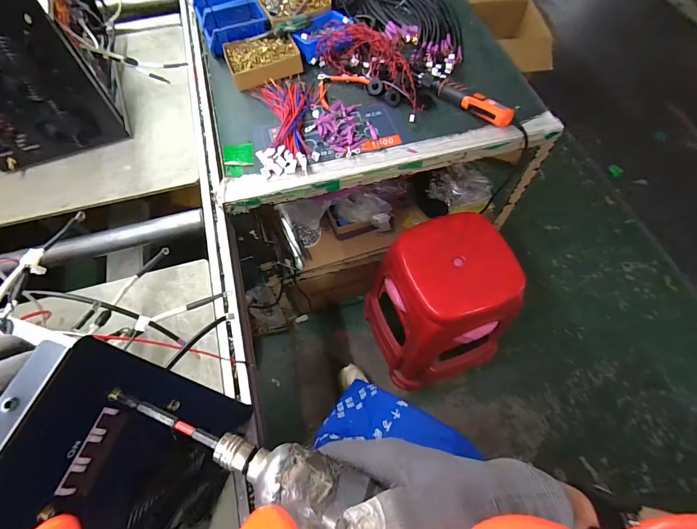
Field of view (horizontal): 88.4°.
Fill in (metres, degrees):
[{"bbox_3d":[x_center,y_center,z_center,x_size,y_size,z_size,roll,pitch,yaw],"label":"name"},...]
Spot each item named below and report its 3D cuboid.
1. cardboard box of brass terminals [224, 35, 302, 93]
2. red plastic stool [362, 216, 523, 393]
[{"bbox_3d":[-0.213,-0.512,0.896,0.170,0.039,0.145,-20,65,-10],"label":"cardboard box of brass terminals"},{"bbox_3d":[0.262,0.146,1.113,0.336,0.528,0.352,-19,65,-10],"label":"red plastic stool"}]

